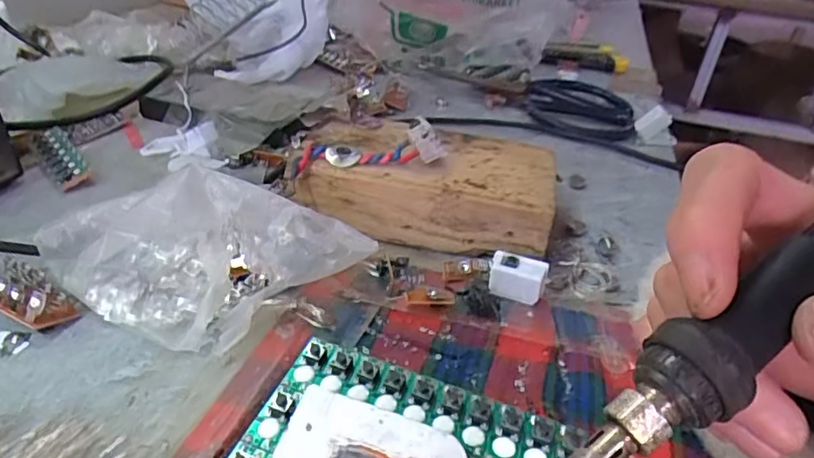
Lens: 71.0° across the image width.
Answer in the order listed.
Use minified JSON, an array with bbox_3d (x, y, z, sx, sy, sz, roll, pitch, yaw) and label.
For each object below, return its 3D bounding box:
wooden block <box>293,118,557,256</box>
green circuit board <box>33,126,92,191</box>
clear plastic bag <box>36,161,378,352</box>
[{"bbox_3d":[0.013,-0.026,0.334,0.139,0.039,0.084,9,33,5],"label":"wooden block"},{"bbox_3d":[-0.211,-0.044,0.348,0.019,0.006,0.062,-31,51,-25],"label":"green circuit board"},{"bbox_3d":[-0.094,0.009,0.247,0.152,0.062,0.060,-3,31,10],"label":"clear plastic bag"}]

